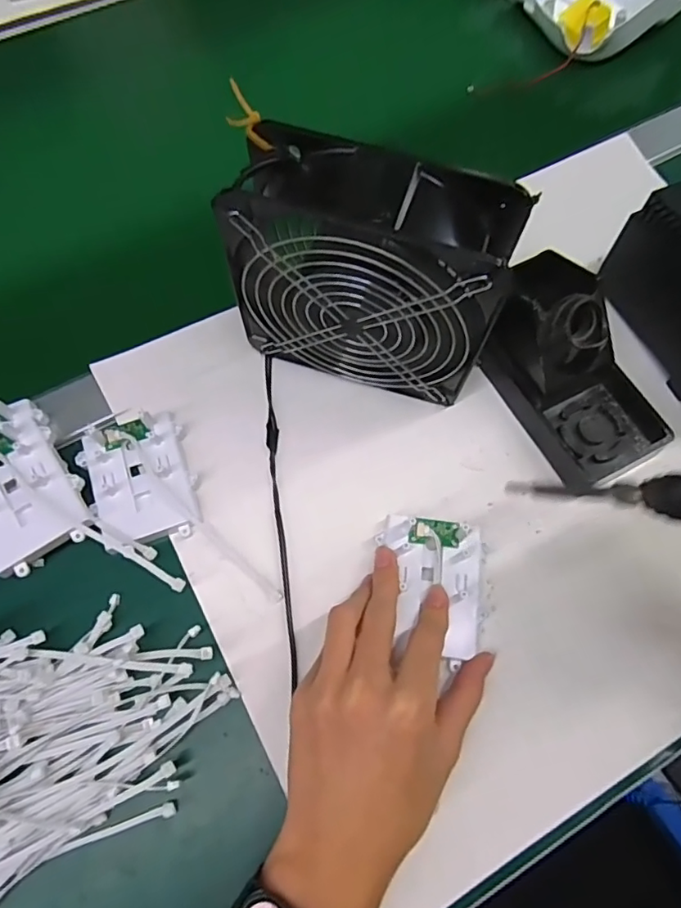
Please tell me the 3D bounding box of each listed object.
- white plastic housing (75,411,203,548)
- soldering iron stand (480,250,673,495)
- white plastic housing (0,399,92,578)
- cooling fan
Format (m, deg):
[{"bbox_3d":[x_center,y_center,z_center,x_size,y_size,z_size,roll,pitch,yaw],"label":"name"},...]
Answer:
[{"bbox_3d":[-0.128,0.018,0.352,0.063,0.022,0.080,-19,70,-8],"label":"white plastic housing"},{"bbox_3d":[0.150,-0.062,0.359,0.075,0.068,0.160,-23,70,-10],"label":"soldering iron stand"},{"bbox_3d":[-0.204,0.017,0.339,0.066,0.026,0.107,-33,72,-13],"label":"white plastic housing"},{"bbox_3d":[0.015,-0.098,0.329,0.150,0.147,0.063,17,69,6],"label":"cooling fan"}]

